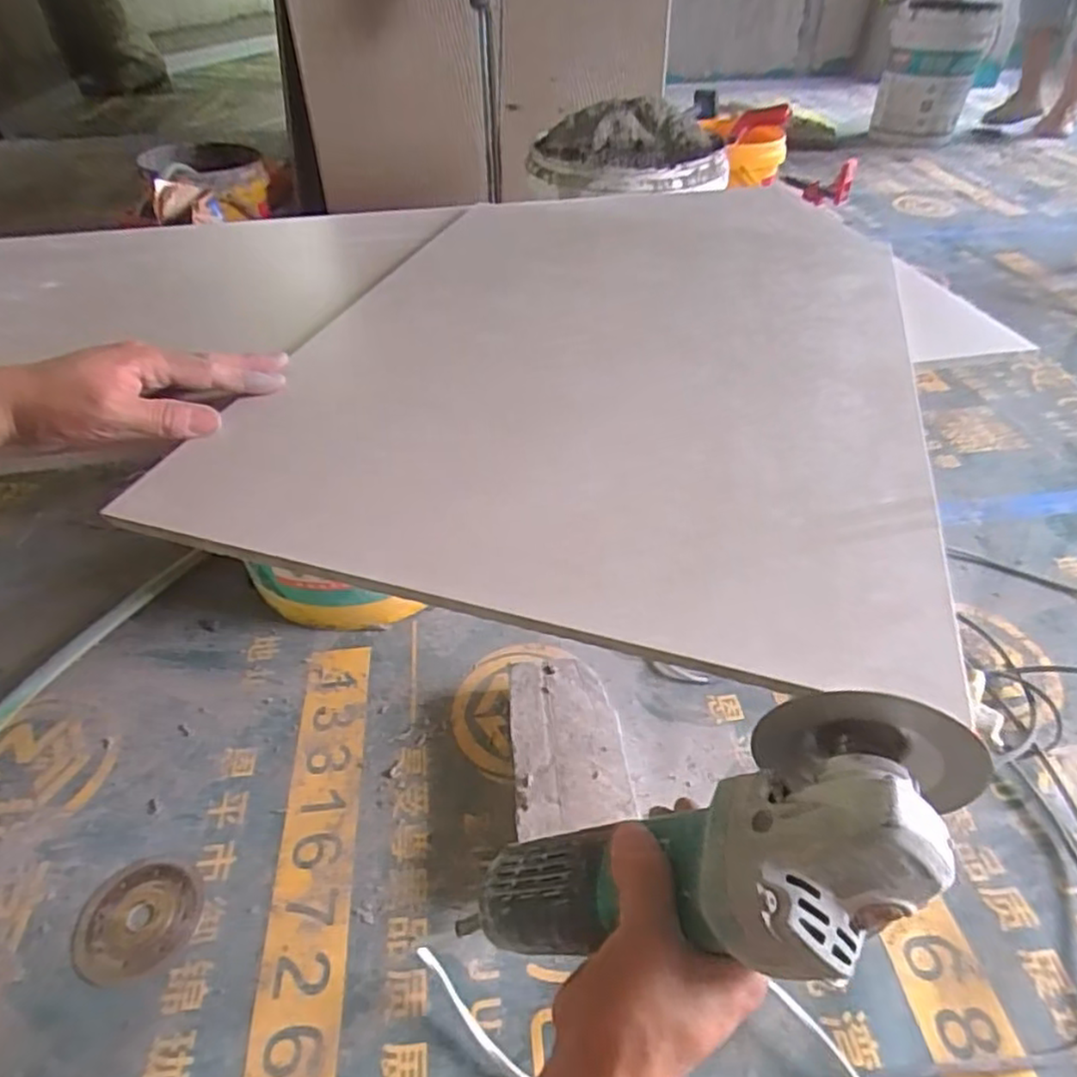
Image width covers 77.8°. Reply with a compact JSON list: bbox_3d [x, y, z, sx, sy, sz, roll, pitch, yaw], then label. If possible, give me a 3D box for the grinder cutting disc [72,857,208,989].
[{"bbox_3d":[-0.333,0.315,0.557,0.098,0.004,0.094,-1,44,1],"label":"grinder cutting disc"}]

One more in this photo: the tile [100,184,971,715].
[{"bbox_3d":[0.065,-0.179,0.547,0.430,0.014,0.654,11,45,13],"label":"tile"}]

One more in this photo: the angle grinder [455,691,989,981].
[{"bbox_3d":[0.075,0.160,0.321,0.263,0.106,0.091,-34,34,30],"label":"angle grinder"}]

